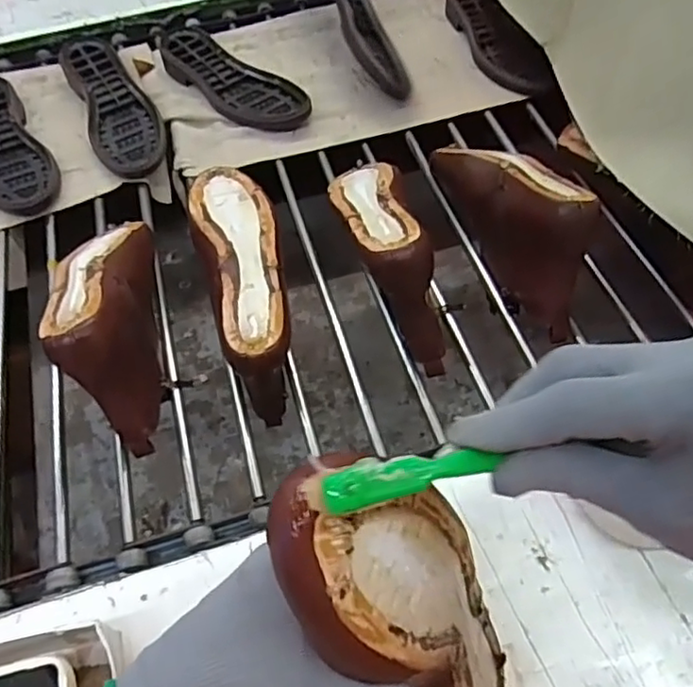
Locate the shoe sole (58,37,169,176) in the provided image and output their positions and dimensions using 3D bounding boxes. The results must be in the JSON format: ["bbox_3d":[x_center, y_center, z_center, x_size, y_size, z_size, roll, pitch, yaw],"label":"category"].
[{"bbox_3d":[-0.311,-0.324,0.852,0.089,0.033,0.253,-24,60,-11],"label":"shoe sole"}]

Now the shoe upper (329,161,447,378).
[{"bbox_3d":[0.039,-0.100,0.647,0.076,0.121,0.257,-11,58,-3],"label":"shoe upper"}]

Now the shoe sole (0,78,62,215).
[{"bbox_3d":[-0.444,-0.258,0.821,0.091,0.027,0.252,-29,61,-14],"label":"shoe sole"}]

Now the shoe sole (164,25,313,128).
[{"bbox_3d":[-0.161,-0.358,0.876,0.257,0.031,0.078,38,67,23],"label":"shoe sole"}]

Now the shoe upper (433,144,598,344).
[{"bbox_3d":[0.182,-0.144,0.664,0.080,0.121,0.260,-17,59,-7],"label":"shoe upper"}]

